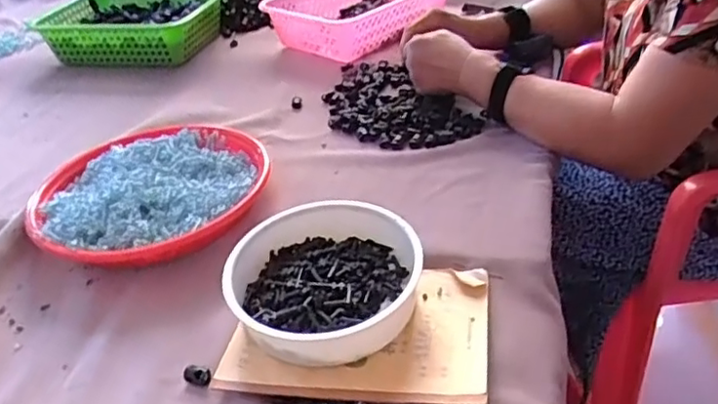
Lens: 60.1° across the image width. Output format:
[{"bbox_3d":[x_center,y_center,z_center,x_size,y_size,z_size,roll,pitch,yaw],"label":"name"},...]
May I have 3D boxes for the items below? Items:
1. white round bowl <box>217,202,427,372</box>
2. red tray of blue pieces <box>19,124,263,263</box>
[{"bbox_3d":[-0.031,0.068,0.529,0.159,0.048,0.161,-4,35,3],"label":"white round bowl"},{"bbox_3d":[-0.220,-0.011,0.681,0.237,0.049,0.229,-9,35,-4],"label":"red tray of blue pieces"}]

